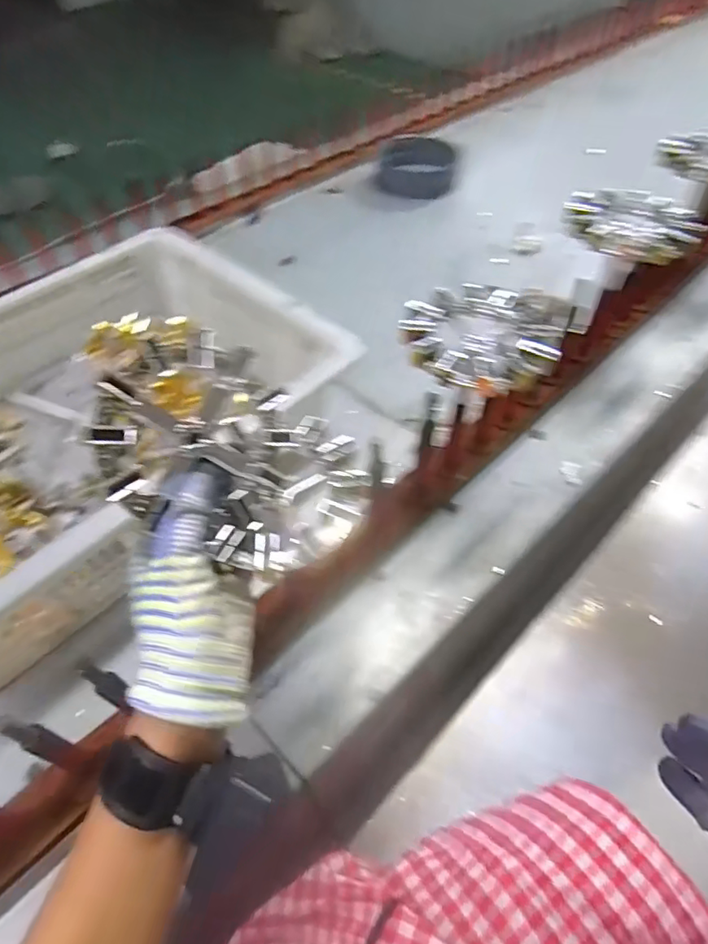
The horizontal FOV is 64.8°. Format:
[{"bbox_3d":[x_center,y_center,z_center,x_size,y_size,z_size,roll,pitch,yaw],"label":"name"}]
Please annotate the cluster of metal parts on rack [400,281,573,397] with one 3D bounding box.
[{"bbox_3d":[0.111,-0.122,0.480,0.130,0.026,0.128,-1,51,2],"label":"cluster of metal parts on rack"}]

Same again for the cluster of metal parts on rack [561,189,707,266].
[{"bbox_3d":[0.293,-0.265,0.593,0.137,0.027,0.105,27,57,22],"label":"cluster of metal parts on rack"}]

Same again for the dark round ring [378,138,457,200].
[{"bbox_3d":[0.121,-0.576,1.055,0.159,0.065,0.117,13,53,13],"label":"dark round ring"}]

